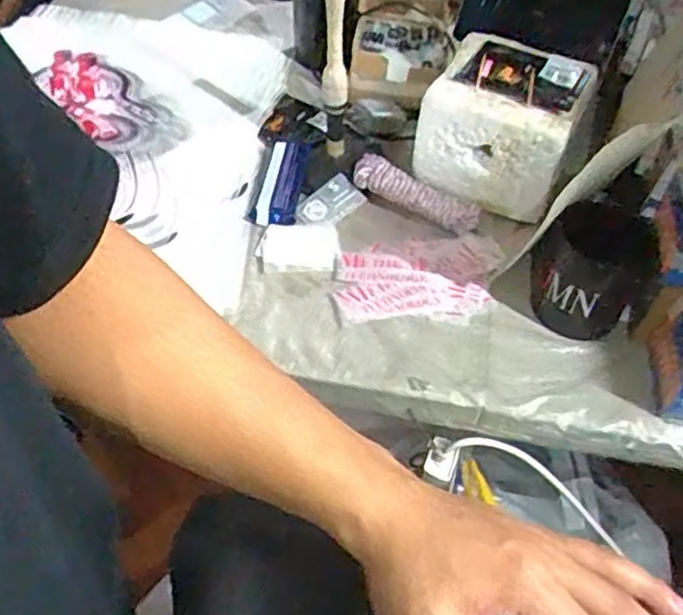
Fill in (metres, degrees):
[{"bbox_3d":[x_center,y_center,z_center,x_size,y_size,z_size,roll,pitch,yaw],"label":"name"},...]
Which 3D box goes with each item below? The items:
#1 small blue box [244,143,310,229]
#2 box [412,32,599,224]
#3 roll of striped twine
[{"bbox_3d":[-0.062,-0.128,0.747,0.050,0.013,0.113,-4,53,23],"label":"small blue box"},{"bbox_3d":[0.161,-0.185,0.734,0.143,0.117,0.122,24,53,16],"label":"box"},{"bbox_3d":[0.074,-0.115,0.728,0.131,0.034,0.030,26,54,17],"label":"roll of striped twine"}]

